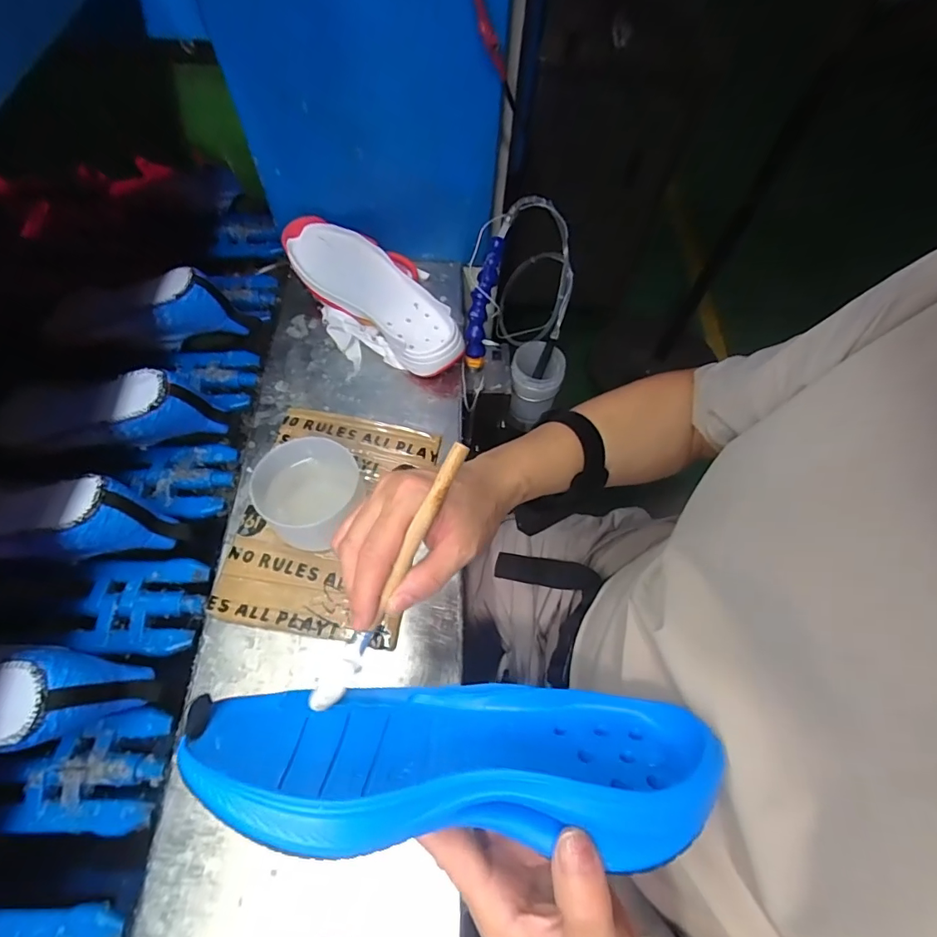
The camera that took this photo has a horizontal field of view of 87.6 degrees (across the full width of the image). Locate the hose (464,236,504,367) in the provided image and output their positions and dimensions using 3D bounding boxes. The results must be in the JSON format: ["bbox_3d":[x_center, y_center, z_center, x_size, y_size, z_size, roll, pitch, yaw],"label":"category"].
[{"bbox_3d":[0.017,-0.193,0.572,0.023,0.035,0.144,14,104,8],"label":"hose"}]

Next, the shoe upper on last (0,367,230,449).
[{"bbox_3d":[-0.405,-0.059,0.547,0.234,0.097,0.099,8,64,5],"label":"shoe upper on last"}]

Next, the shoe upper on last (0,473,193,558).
[{"bbox_3d":[-0.415,0.047,0.474,0.251,0.072,0.085,3,64,3],"label":"shoe upper on last"}]

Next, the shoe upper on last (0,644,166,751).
[{"bbox_3d":[-0.395,0.192,0.406,0.246,0.107,0.085,4,63,-2],"label":"shoe upper on last"}]

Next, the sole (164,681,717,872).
[{"bbox_3d":[-0.007,0.159,0.268,0.276,0.105,0.050,2,96,-2],"label":"sole"}]

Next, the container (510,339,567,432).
[{"bbox_3d":[0.098,-0.120,0.718,0.071,0.113,0.071,11,63,2],"label":"container"}]

